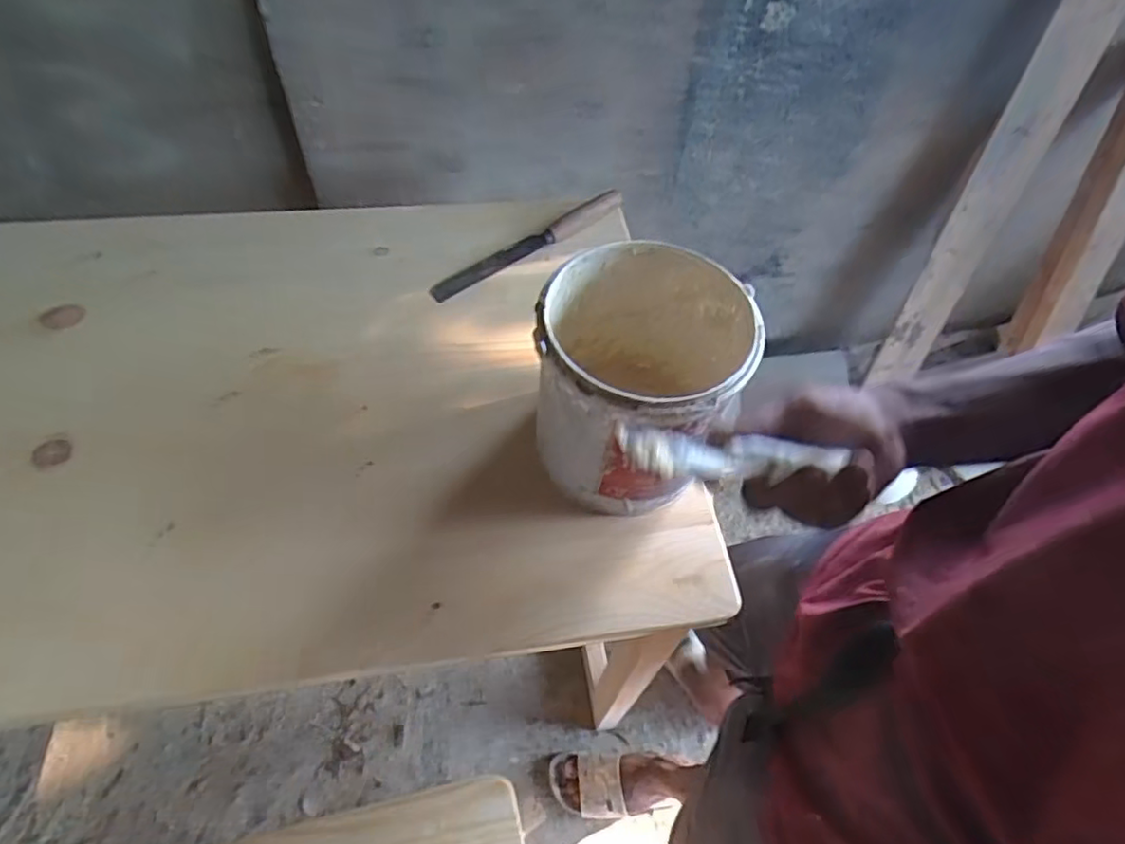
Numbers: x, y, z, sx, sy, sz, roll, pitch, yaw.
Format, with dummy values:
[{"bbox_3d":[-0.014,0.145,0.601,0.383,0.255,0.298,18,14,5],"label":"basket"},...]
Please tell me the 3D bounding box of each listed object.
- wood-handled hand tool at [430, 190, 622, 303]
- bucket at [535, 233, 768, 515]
[{"bbox_3d":[-0.040,-0.231,0.806,0.292,0.016,0.030,-33,66,-24],"label":"wood-handled hand tool"},{"bbox_3d":[0.066,-0.035,0.582,0.170,0.191,0.178,1,57,-2],"label":"bucket"}]

